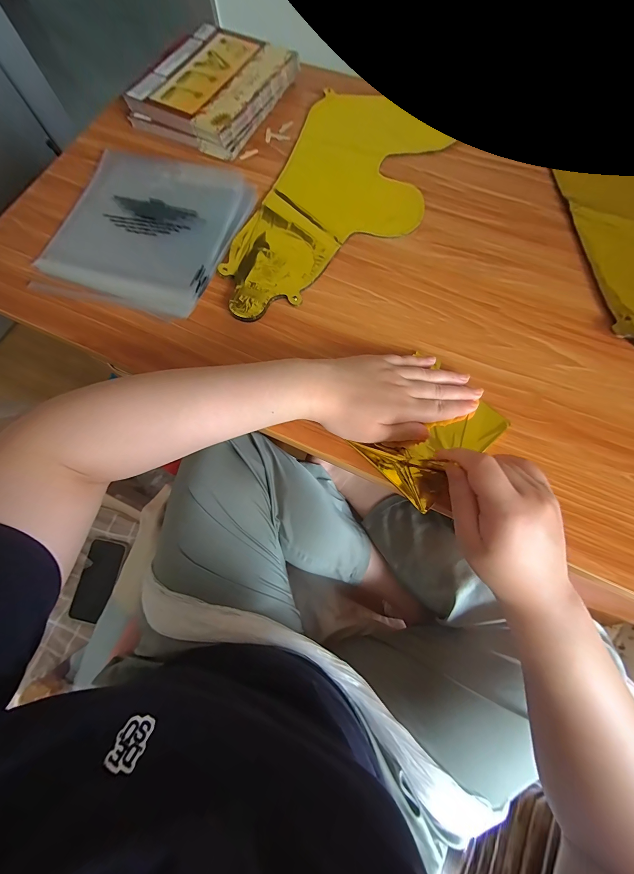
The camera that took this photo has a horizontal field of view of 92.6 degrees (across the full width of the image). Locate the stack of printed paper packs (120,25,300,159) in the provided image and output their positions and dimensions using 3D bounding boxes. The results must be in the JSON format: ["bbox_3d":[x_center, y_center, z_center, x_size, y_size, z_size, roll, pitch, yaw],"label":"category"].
[{"bbox_3d":[-0.141,-0.486,0.420,0.158,0.026,0.190,29,77,9],"label":"stack of printed paper packs"}]

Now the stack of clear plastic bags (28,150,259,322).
[{"bbox_3d":[-0.209,-0.257,0.371,0.213,0.013,0.227,17,76,6],"label":"stack of clear plastic bags"}]

